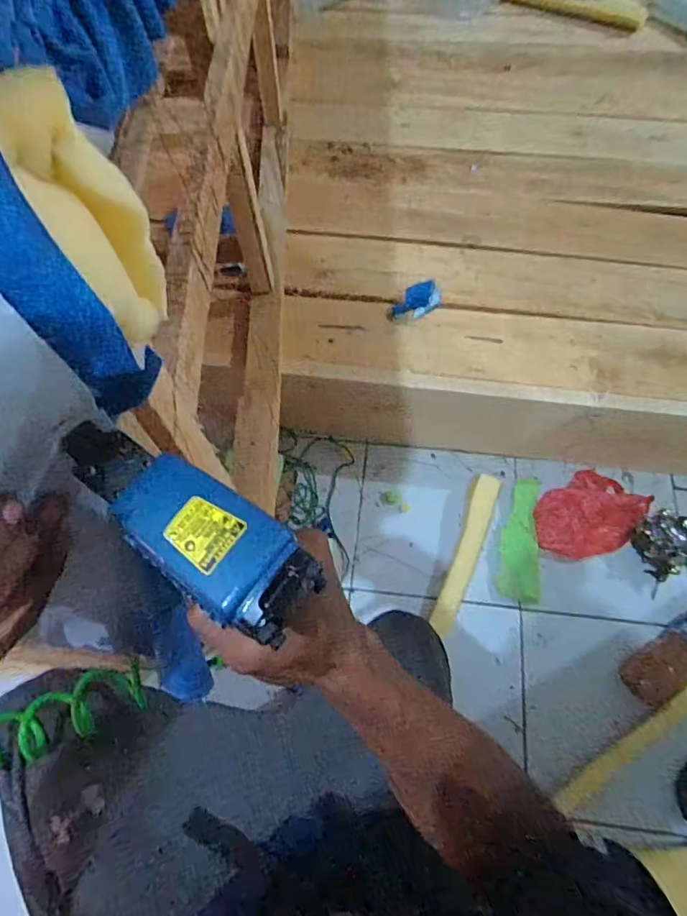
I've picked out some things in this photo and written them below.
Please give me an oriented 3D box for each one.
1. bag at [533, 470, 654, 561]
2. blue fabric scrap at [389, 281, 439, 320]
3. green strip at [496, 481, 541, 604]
[{"bbox_3d":[0.459,0.103,0.983,0.162,0.043,0.204,40,71,19],"label":"bag"},{"bbox_3d":[0.132,-0.286,0.965,0.100,0.041,0.049,-25,65,-11],"label":"blue fabric scrap"},{"bbox_3d":[0.328,0.146,0.961,0.070,0.022,0.228,9,64,6],"label":"green strip"}]

